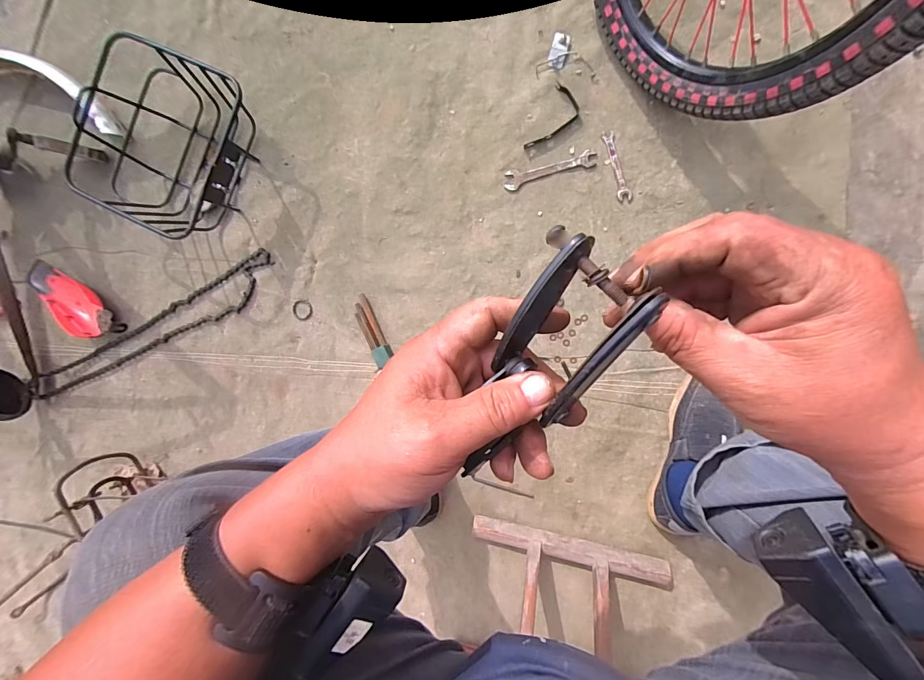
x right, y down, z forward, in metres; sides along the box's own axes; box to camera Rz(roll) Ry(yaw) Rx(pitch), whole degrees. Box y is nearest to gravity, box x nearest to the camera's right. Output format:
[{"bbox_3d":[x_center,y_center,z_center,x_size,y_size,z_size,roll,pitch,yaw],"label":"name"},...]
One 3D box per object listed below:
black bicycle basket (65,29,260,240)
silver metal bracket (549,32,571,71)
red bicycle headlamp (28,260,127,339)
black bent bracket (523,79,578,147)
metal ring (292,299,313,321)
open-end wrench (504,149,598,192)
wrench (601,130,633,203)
[{"bbox_3d":[-0.480,-0.317,0.643,0.241,0.126,0.261,23,94,5],"label":"black bicycle basket"},{"bbox_3d":[0.159,-0.473,0.638,0.027,0.011,0.057,14,94,6],"label":"silver metal bracket"},{"bbox_3d":[-0.726,-0.073,0.732,0.068,0.057,0.179,-40,91,5],"label":"red bicycle headlamp"},{"bbox_3d":[0.155,-0.360,0.645,0.056,0.011,0.110,28,95,5],"label":"black bent bracket"},{"bbox_3d":[-0.291,-0.054,0.715,0.037,0.004,0.038,0,92,7],"label":"metal ring"},{"bbox_3d":[0.146,-0.285,0.653,0.151,0.010,0.031,-14,90,7],"label":"open-end wrench"},{"bbox_3d":[0.255,-0.284,0.641,0.024,0.006,0.118,-16,90,7],"label":"wrench"}]

